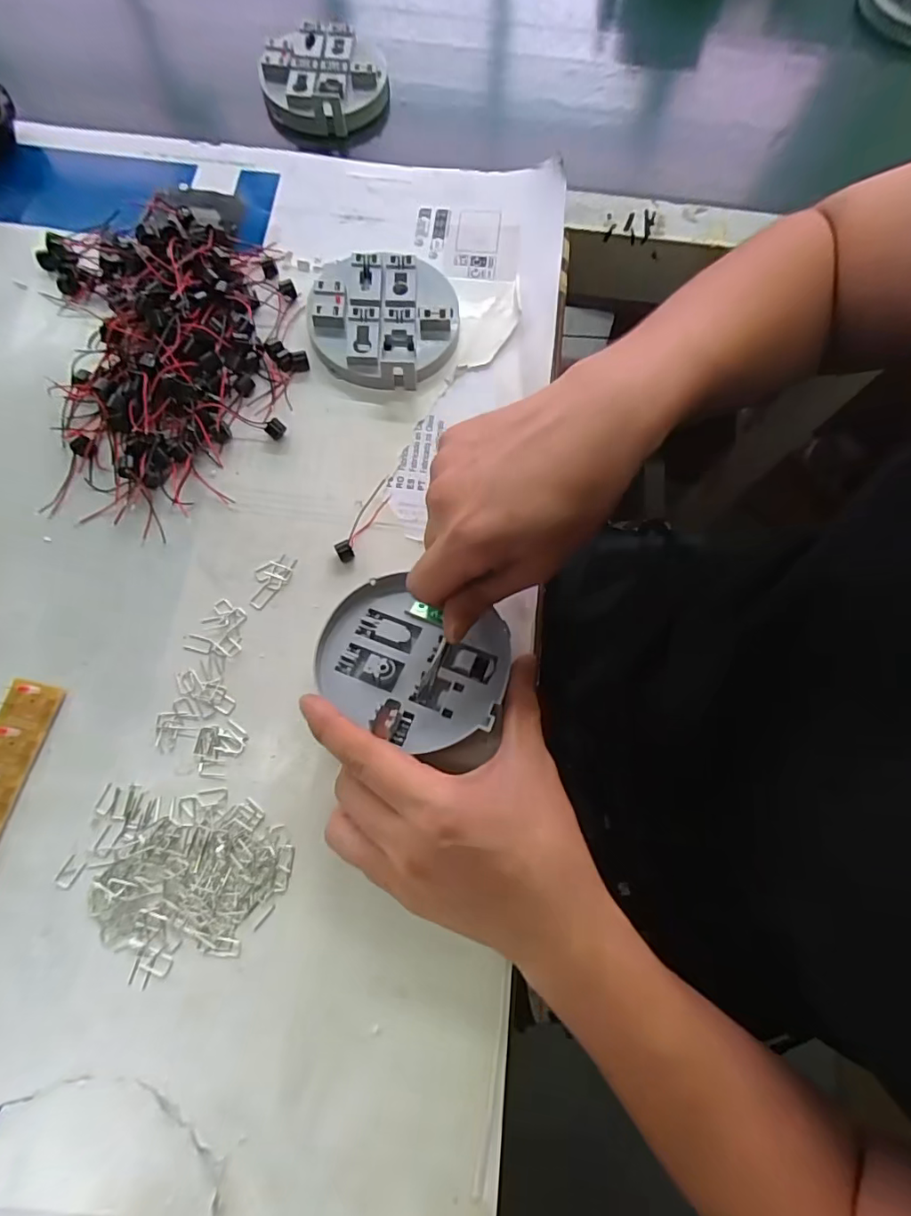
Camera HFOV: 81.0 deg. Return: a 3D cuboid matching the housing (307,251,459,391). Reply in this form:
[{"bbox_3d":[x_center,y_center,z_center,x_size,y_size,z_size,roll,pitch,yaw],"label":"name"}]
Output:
[{"bbox_3d":[-0.049,-0.198,0.366,0.097,0.024,0.094,1,74,-2],"label":"housing"}]

